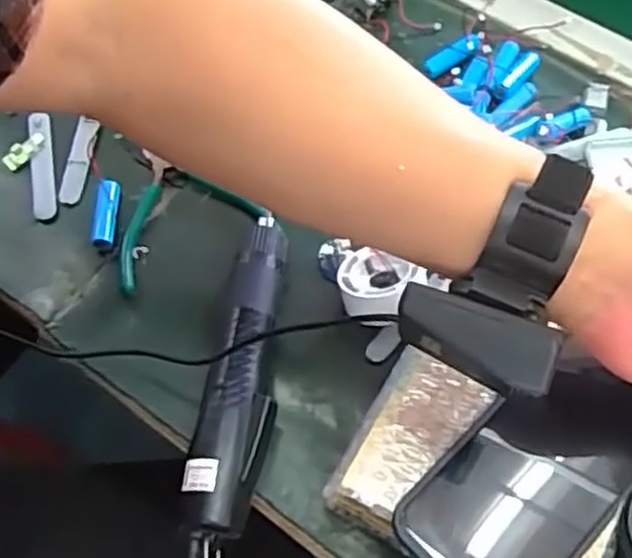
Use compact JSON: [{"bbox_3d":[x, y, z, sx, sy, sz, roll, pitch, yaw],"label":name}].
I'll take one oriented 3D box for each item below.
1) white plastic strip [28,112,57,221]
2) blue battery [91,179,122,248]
[{"bbox_3d":[-0.196,-0.079,0.542,0.018,0.004,0.083,-9,69,-3],"label":"white plastic strip"},{"bbox_3d":[-0.143,-0.046,0.517,0.014,0.014,0.050,2,63,2],"label":"blue battery"}]

